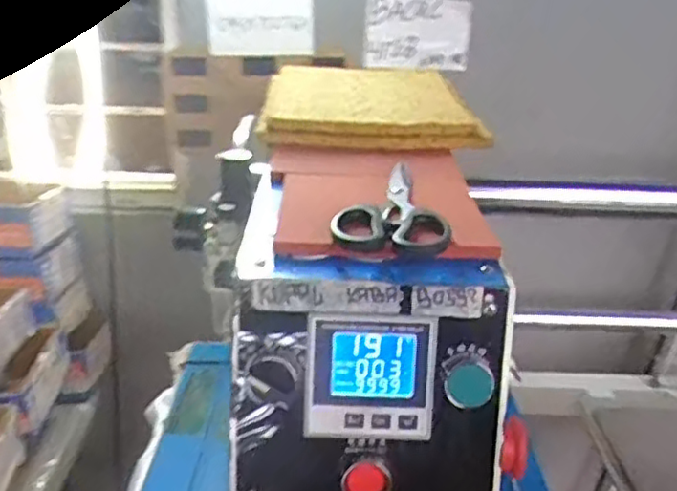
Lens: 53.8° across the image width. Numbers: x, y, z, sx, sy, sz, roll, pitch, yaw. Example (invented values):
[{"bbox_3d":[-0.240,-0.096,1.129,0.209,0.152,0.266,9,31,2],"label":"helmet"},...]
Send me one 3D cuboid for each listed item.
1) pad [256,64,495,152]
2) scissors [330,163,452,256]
[{"bbox_3d":[0.027,-0.145,0.662,0.193,0.030,0.260,2,24,-2],"label":"pad"},{"bbox_3d":[0.034,-0.032,0.445,0.068,0.013,0.162,3,24,2],"label":"scissors"}]

